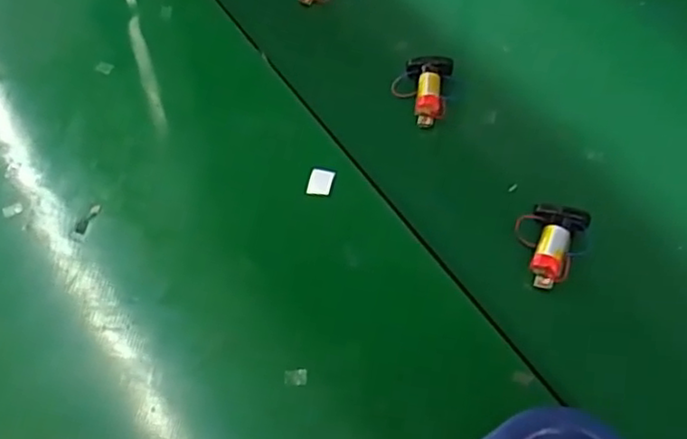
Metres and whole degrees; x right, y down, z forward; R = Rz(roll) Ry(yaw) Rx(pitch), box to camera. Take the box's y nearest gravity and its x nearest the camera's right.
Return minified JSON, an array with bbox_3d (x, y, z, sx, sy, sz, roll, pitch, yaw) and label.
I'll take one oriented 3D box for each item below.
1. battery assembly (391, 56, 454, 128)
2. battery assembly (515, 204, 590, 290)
[{"bbox_3d":[0.054,-0.092,0.471,0.039,0.019,0.048,9,61,9],"label":"battery assembly"},{"bbox_3d":[0.125,0.014,0.403,0.040,0.018,0.050,9,61,9],"label":"battery assembly"}]

